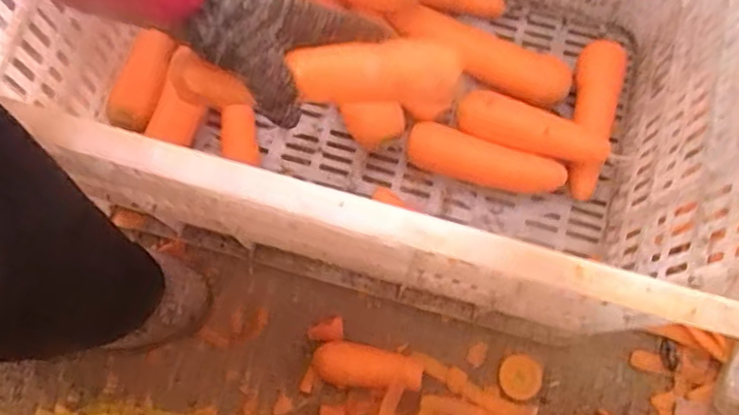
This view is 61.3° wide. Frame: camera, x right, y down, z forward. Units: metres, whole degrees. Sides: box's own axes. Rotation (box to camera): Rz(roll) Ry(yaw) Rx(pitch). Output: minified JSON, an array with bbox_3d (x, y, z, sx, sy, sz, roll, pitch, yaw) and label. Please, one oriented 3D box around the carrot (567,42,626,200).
[{"bbox_3d":[0.210,-0.087,0.581,0.035,0.030,0.148,13,76,2],"label":"carrot"}]

